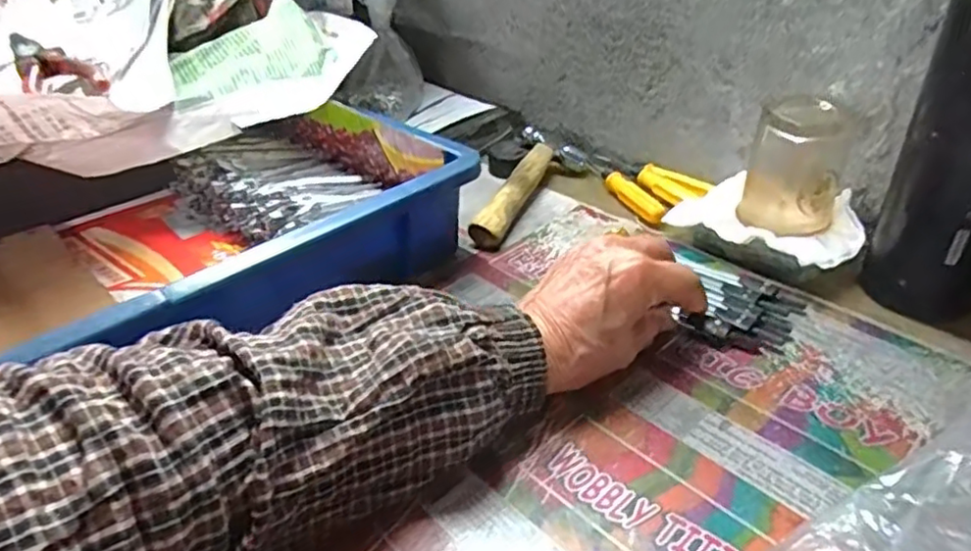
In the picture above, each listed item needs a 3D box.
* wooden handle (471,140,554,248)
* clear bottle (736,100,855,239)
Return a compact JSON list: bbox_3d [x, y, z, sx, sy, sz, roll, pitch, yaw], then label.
[{"bbox_3d":[0.027,-0.068,0.519,0.024,0.024,0.134,14,37,23],"label":"wooden handle"},{"bbox_3d":[0.208,-0.074,0.434,0.059,0.078,0.065,16,38,25],"label":"clear bottle"}]

